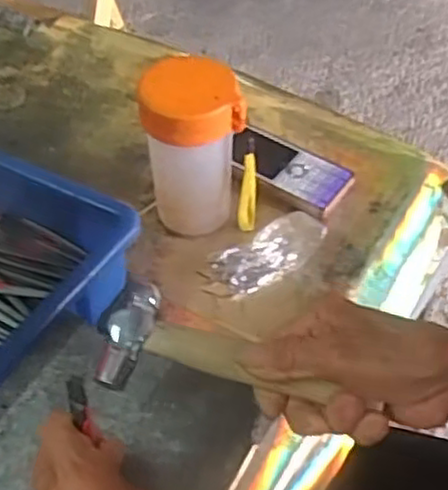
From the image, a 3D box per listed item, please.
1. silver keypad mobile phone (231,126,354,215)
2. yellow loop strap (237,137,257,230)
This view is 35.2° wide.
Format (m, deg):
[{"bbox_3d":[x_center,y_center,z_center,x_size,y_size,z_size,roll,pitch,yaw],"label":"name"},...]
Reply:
[{"bbox_3d":[0.053,-0.066,0.608,0.109,0.013,0.048,29,53,22],"label":"silver keypad mobile phone"},{"bbox_3d":[0.019,-0.045,0.540,0.014,0.089,0.008,2,48,1],"label":"yellow loop strap"}]

